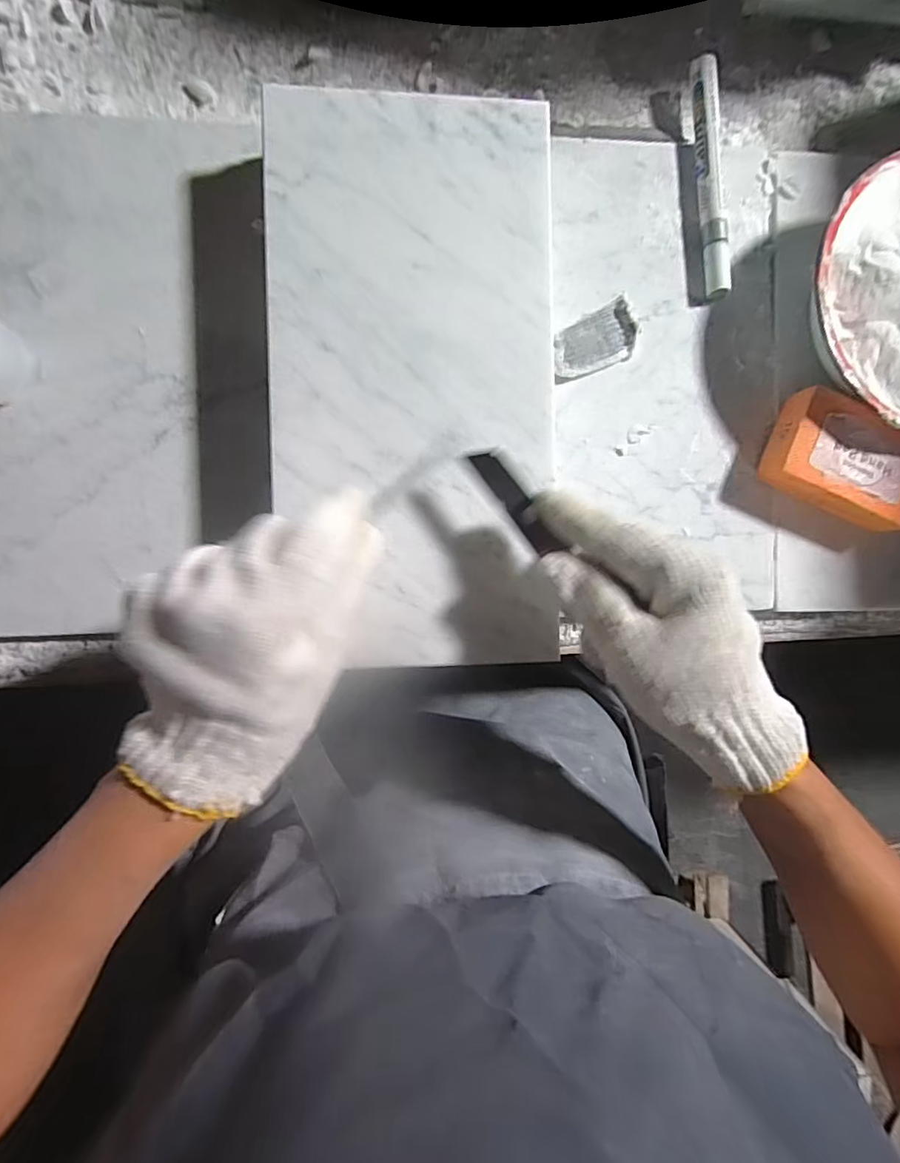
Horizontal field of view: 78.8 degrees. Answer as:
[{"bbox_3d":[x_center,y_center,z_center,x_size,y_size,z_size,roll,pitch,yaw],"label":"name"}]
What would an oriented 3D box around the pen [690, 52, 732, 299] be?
[{"bbox_3d":[0.166,-0.256,0.349,0.016,0.018,0.145,-5,90,-5],"label":"pen"}]

